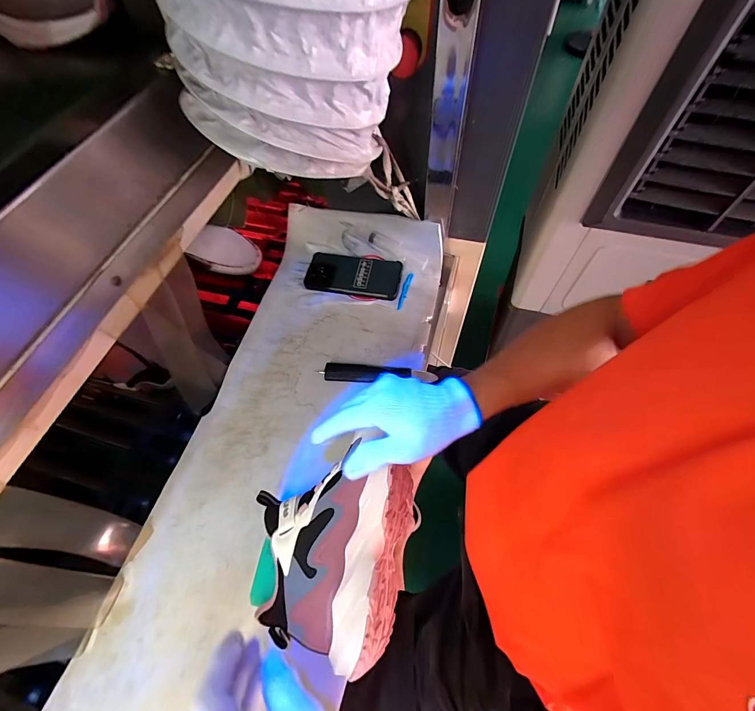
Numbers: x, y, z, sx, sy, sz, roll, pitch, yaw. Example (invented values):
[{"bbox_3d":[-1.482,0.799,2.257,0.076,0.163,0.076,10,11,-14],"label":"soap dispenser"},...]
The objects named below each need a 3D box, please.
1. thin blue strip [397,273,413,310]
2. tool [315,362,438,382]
[{"bbox_3d":[0.047,-0.112,0.601,0.011,0.010,0.073,15,63,10],"label":"thin blue strip"},{"bbox_3d":[-0.001,0.029,0.529,0.176,0.017,0.029,4,62,5],"label":"tool"}]

